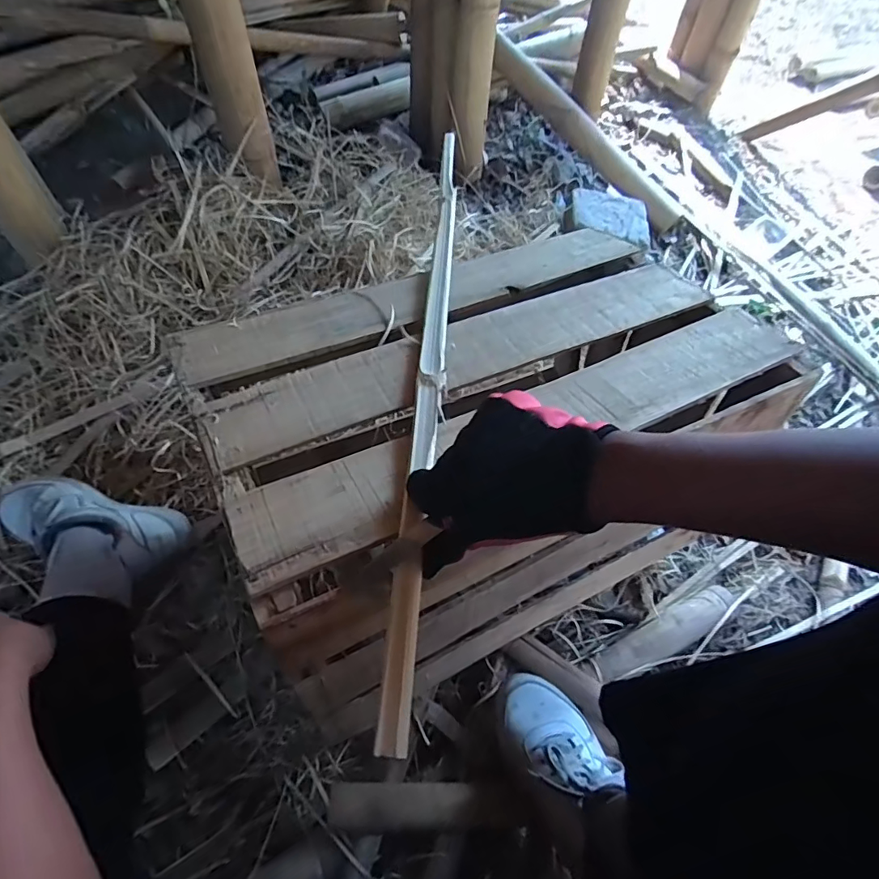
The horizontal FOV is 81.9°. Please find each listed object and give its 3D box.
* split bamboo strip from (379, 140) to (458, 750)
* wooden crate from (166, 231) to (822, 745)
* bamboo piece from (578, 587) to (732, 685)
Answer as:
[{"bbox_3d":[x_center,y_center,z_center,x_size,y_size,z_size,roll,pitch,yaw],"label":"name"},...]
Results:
[{"bbox_3d":[-0.002,-0.151,0.559,0.024,0.013,0.856,5,50,-1],"label":"split bamboo strip"},{"bbox_3d":[0.052,-0.013,0.619,0.574,0.290,0.385,-23,61,-18],"label":"wooden crate"},{"bbox_3d":[0.333,0.296,0.759,0.273,0.038,0.054,-22,60,-17],"label":"bamboo piece"}]

